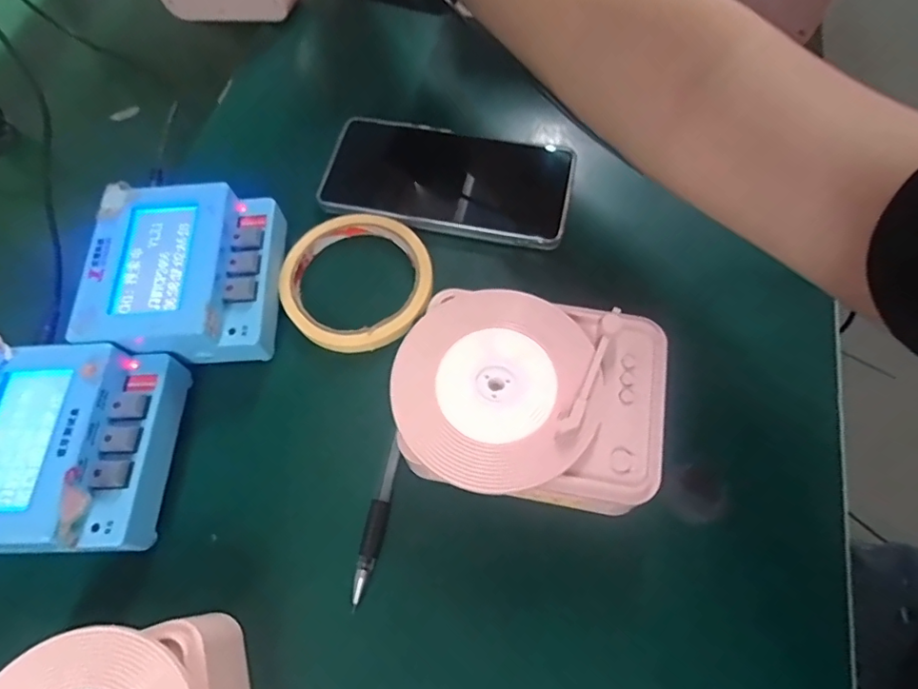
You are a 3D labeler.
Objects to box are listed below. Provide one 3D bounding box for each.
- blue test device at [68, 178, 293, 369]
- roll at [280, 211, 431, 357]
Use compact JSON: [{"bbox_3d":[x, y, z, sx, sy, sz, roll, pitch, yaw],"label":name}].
[{"bbox_3d":[-0.159,-0.041,0.322,0.098,0.047,0.103,0,67,3],"label":"blue test device"},{"bbox_3d":[-0.063,-0.040,0.336,0.091,0.011,0.090,-1,67,3],"label":"roll"}]

